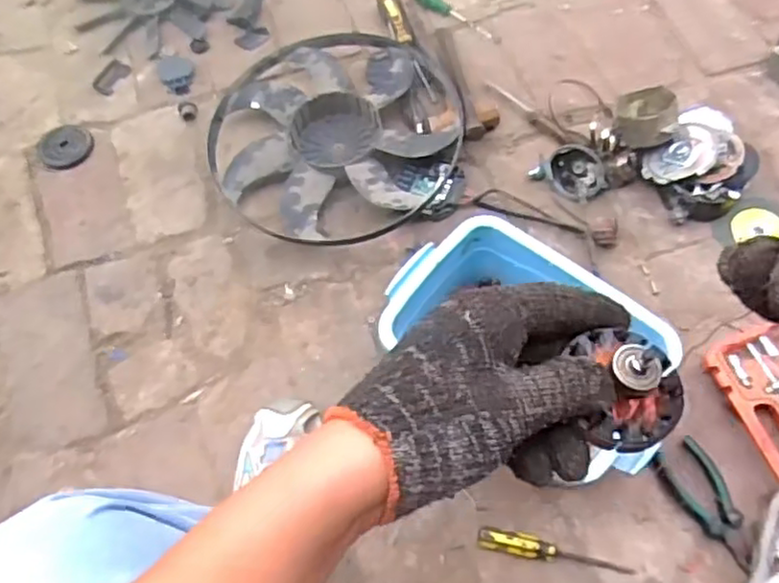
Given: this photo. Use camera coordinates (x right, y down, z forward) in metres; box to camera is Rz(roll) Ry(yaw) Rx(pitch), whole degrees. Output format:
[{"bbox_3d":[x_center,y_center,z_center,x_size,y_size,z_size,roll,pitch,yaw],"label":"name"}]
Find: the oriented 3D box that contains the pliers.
[{"bbox_3d":[0.357,0.232,0.762,0.057,0.019,0.142,-37,72,1],"label":"pliers"}]

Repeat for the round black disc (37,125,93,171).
[{"bbox_3d":[-0.488,-0.218,1.035,0.077,0.011,0.080,-1,63,3],"label":"round black disc"}]

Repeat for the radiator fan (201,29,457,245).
[{"bbox_3d":[-0.082,-0.233,0.997,0.357,0.052,0.354,-7,63,0],"label":"radiator fan"}]

